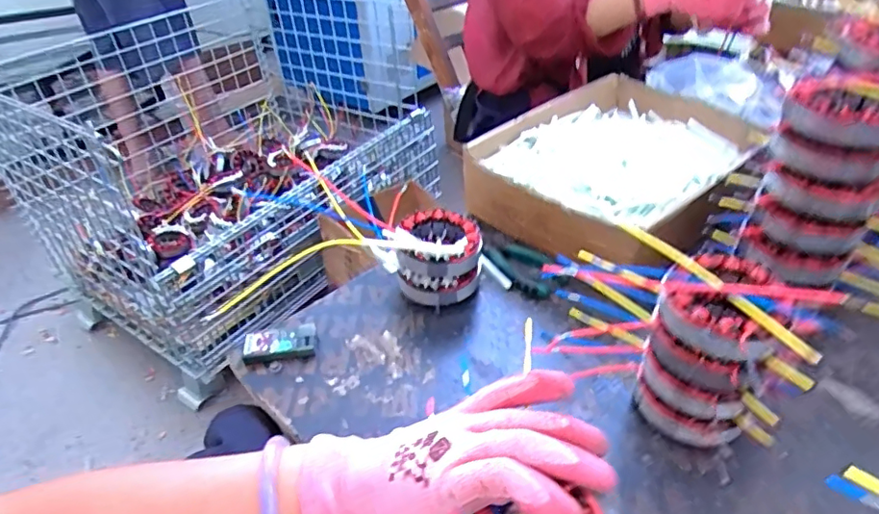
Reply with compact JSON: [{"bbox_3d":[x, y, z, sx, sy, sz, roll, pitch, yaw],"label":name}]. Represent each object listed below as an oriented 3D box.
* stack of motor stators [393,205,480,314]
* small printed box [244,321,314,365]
[{"bbox_3d":[-0.002,-0.004,0.585,0.087,0.072,0.082,-7,40,-3],"label":"stack of motor stators"},{"bbox_3d":[-0.153,0.082,0.544,0.066,0.017,0.033,-9,40,-5],"label":"small printed box"}]

